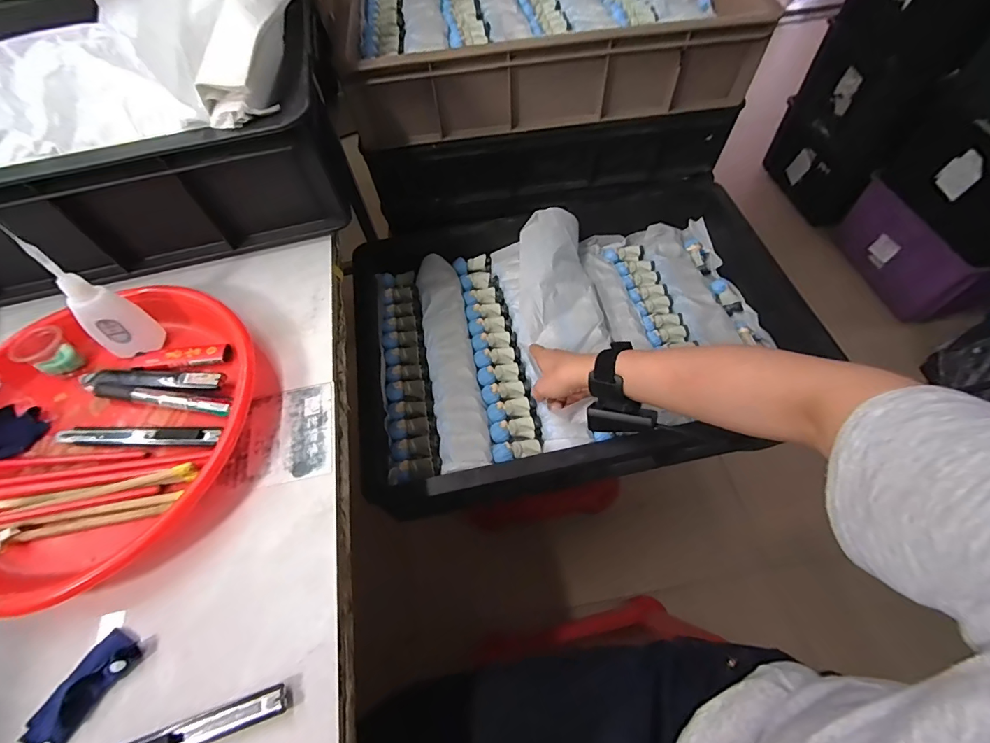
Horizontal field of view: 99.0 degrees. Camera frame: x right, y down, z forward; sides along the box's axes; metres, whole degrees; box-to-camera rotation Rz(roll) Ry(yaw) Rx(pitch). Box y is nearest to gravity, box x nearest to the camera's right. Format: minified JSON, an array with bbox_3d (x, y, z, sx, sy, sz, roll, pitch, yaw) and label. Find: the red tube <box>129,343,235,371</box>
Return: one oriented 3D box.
[{"bbox_3d":[-0.275,-0.012,0.372,0.083,0.007,0.022,-7,59,0],"label":"red tube"}]

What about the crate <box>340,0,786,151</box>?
[{"bbox_3d":[0.064,-0.561,0.685,0.577,0.128,0.400,-7,59,0],"label":"crate"}]

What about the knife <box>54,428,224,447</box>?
[{"bbox_3d":[-0.282,0.050,0.334,0.136,0.009,0.014,1,60,4],"label":"knife"}]

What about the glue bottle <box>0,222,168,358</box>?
[{"bbox_3d":[-0.326,-0.057,0.336,0.031,0.122,0.040,24,64,17],"label":"glue bottle"}]

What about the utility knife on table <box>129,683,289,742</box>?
[{"bbox_3d":[-0.189,0.213,0.241,0.137,0.010,0.015,-18,60,-7],"label":"utility knife on table"}]

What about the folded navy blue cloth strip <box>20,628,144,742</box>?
[{"bbox_3d":[-0.250,0.195,0.258,0.028,0.016,0.062,22,63,15],"label":"folded navy blue cloth strip"}]

